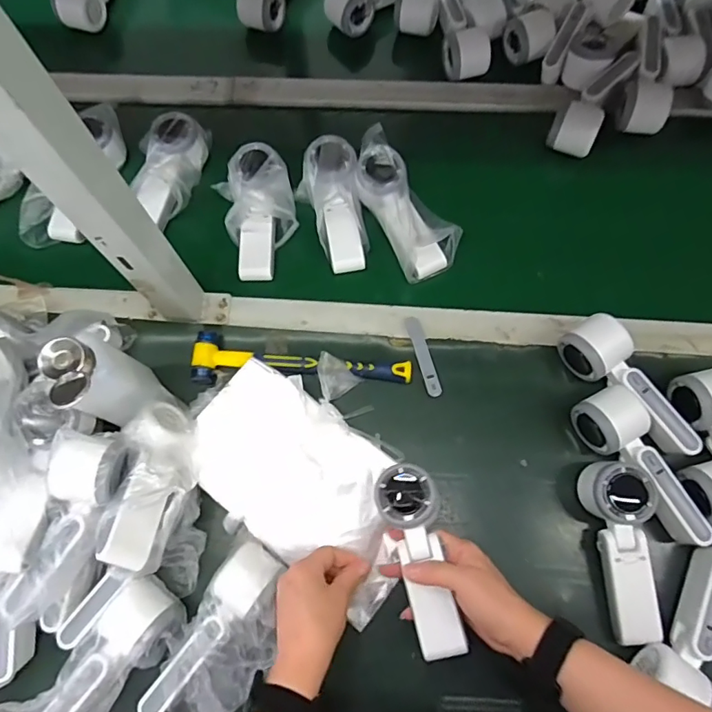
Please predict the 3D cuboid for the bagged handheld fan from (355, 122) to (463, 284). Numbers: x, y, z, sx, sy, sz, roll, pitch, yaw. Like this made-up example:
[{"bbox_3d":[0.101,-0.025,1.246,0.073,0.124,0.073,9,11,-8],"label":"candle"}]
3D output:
[{"bbox_3d":[0.058,-0.189,0.627,0.081,0.052,0.187,-27,78,-5],"label":"bagged handheld fan"}]

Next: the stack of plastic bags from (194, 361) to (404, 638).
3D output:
[{"bbox_3d":[-0.051,0.130,0.534,0.259,0.026,0.145,36,81,8],"label":"stack of plastic bags"}]

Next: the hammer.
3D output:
[{"bbox_3d":[-0.062,0.018,0.586,0.244,0.025,0.058,8,78,3],"label":"hammer"}]

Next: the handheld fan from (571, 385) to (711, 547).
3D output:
[{"bbox_3d":[0.288,0.117,0.533,0.063,0.060,0.170,-23,78,-4],"label":"handheld fan"}]

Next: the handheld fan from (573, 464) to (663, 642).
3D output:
[{"bbox_3d":[0.267,0.189,0.511,0.066,0.057,0.163,-13,78,-2],"label":"handheld fan"}]

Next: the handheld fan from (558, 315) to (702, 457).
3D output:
[{"bbox_3d":[0.285,0.038,0.556,0.057,0.058,0.166,-29,79,-5],"label":"handheld fan"}]

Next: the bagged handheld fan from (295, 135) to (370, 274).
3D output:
[{"bbox_3d":[-0.030,-0.188,0.629,0.073,0.064,0.163,-9,78,-1],"label":"bagged handheld fan"}]

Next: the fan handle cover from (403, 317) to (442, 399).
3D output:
[{"bbox_3d":[0.078,-0.001,0.597,0.018,0.010,0.100,-16,78,-3],"label":"fan handle cover"}]

